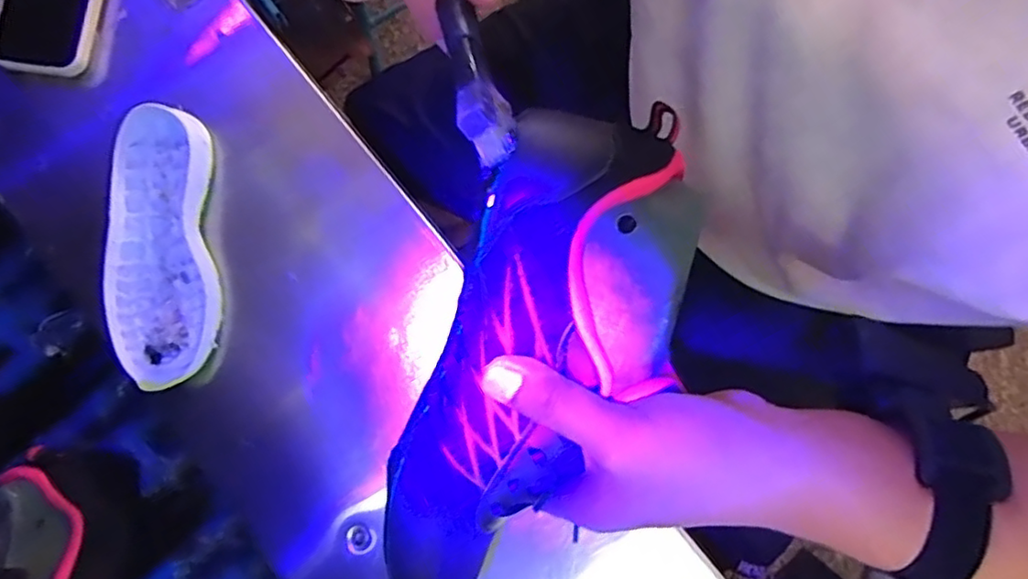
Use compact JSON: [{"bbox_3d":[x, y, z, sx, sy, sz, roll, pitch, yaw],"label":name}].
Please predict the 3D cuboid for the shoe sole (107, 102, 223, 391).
[{"bbox_3d":[-0.258,-0.032,0.448,0.077,0.027,0.198,-4,80,-2],"label":"shoe sole"}]

